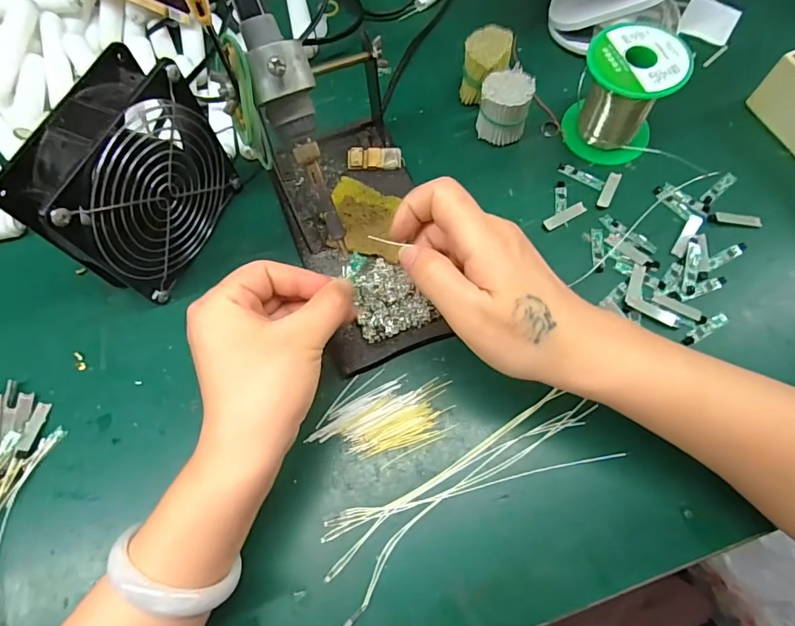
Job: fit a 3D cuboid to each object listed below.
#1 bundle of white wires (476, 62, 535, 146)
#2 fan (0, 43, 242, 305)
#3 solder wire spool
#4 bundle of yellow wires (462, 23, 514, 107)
[{"bbox_3d":[0.082,-0.157,0.364,0.036,0.050,0.034,-1,69,2],"label":"bundle of white wires"},{"bbox_3d":[-0.169,-0.081,0.309,0.046,0.119,0.119,24,72,11],"label":"fan"},{"bbox_3d":[0.166,-0.161,0.348,0.065,0.070,0.057,32,74,13],"label":"solder wire spool"},{"bbox_3d":[0.072,-0.198,0.382,0.035,0.053,0.046,7,70,5],"label":"bundle of yellow wires"}]

